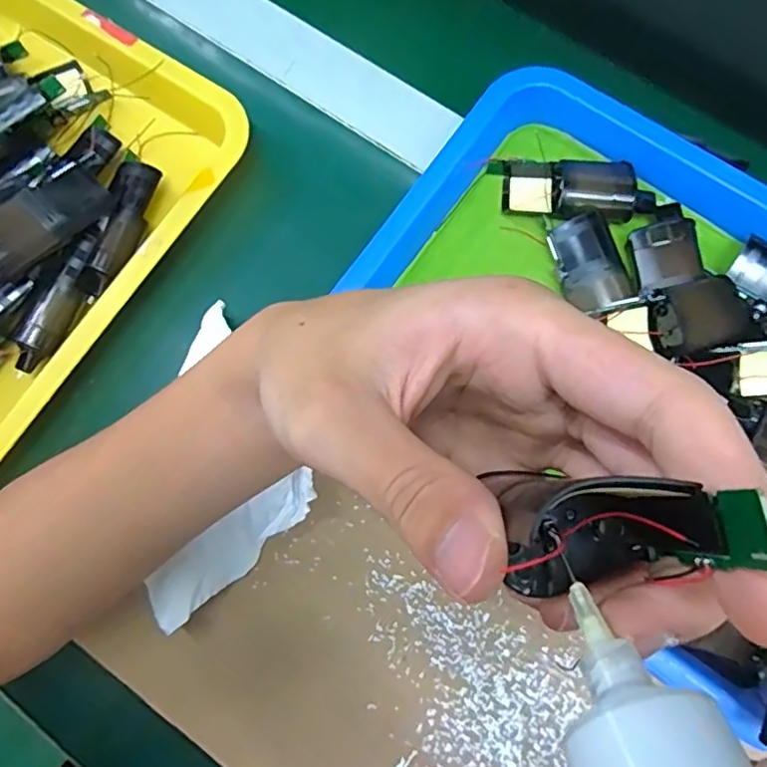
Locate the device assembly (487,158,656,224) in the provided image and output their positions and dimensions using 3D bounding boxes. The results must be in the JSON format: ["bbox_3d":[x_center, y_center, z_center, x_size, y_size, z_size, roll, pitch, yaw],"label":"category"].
[{"bbox_3d":[0.111,-0.118,0.371,0.095,0.029,0.041,5,76,2],"label":"device assembly"}]

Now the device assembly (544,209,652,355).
[{"bbox_3d":[0.124,-0.059,0.348,0.035,0.022,0.081,-20,63,-4],"label":"device assembly"}]

